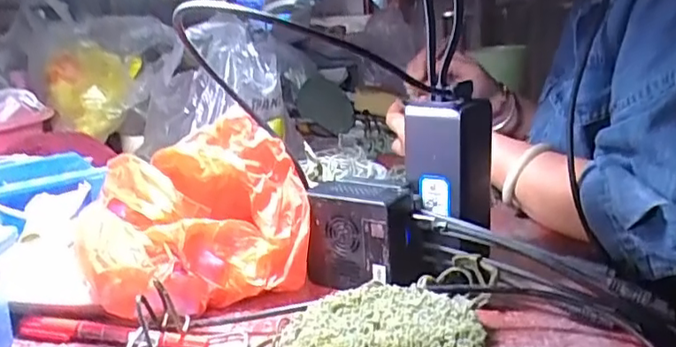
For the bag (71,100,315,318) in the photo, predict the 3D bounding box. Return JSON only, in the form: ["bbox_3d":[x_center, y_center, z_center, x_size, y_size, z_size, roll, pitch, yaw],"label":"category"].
[{"bbox_3d":[-0.108,0.034,0.456,0.158,0.115,0.112,-9,15,-19],"label":"bag"}]

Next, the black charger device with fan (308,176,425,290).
[{"bbox_3d":[0.021,0.045,0.455,0.081,0.073,0.046,4,16,30],"label":"black charger device with fan"}]

